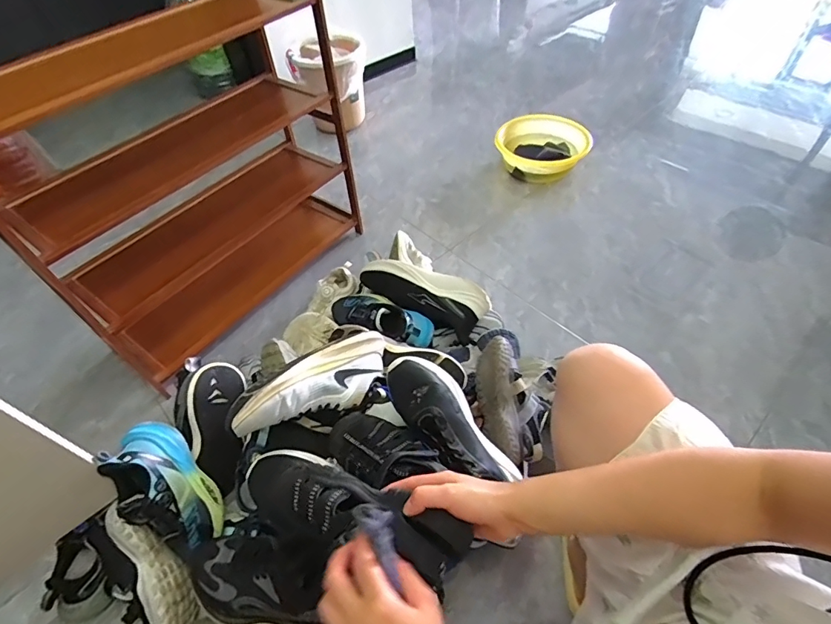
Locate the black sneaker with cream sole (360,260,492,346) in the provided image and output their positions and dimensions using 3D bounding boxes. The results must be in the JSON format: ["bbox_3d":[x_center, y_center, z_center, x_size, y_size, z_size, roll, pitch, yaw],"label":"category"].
[{"bbox_3d":[0.013,-0.049,0.934,0.282,0.099,0.088,28,58,24],"label":"black sneaker with cream sole"}]

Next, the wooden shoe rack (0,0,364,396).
[{"bbox_3d":[-0.463,-0.271,0.970,0.255,0.682,0.657,31,59,25],"label":"wooden shoe rack"}]

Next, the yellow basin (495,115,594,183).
[{"bbox_3d":[0.399,-0.521,1.436,0.292,0.119,0.241,22,55,20],"label":"yellow basin"}]

